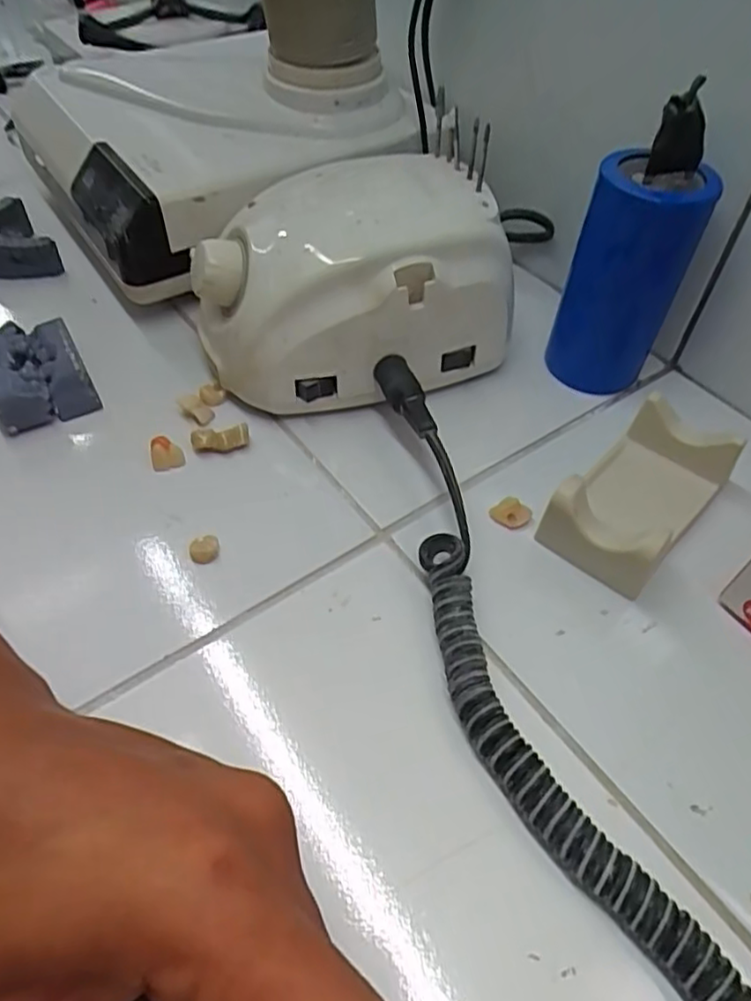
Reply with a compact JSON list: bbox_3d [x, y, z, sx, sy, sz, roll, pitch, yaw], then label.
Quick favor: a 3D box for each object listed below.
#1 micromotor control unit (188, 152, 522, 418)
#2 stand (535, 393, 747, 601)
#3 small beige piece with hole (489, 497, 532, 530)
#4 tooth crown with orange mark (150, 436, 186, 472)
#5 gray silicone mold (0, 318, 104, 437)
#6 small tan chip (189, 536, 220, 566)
[{"bbox_3d":[-0.014,-0.102,0.304,0.135,0.073,0.085,-19,55,-17],"label":"micromotor control unit"},{"bbox_3d":[0.109,-0.003,0.270,0.046,0.033,0.081,37,58,24],"label":"stand"},{"bbox_3d":[0.058,0.006,0.279,0.016,0.007,0.012,32,57,21],"label":"small beige piece with hole"},{"bbox_3d":[-0.094,-0.020,0.290,0.014,0.015,0.010,-21,55,-19],"label":"tooth crown with orange mark"},{"bbox_3d":[-0.160,-0.060,0.304,0.042,0.026,0.046,-23,56,-19],"label":"gray silicone mold"},{"bbox_3d":[-0.070,0.019,0.263,0.012,0.009,0.010,-17,54,-16],"label":"small tan chip"}]

